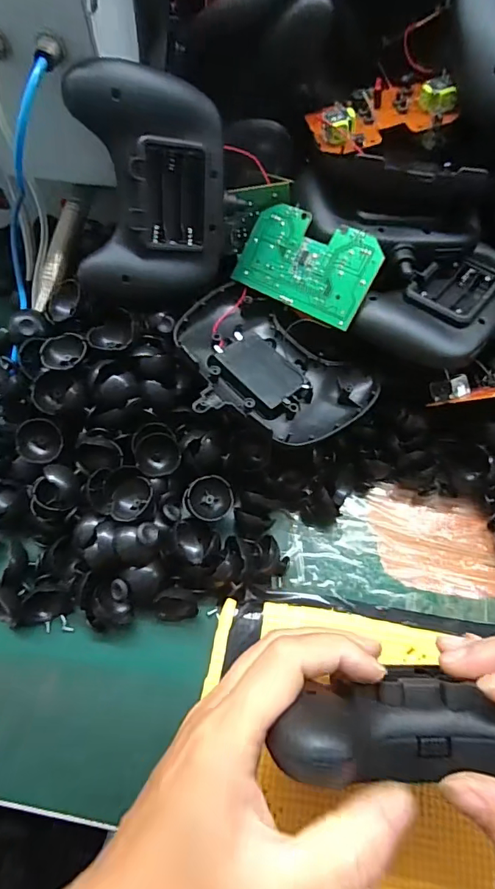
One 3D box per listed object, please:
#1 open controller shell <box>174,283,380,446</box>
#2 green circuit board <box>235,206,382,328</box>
[{"bbox_3d":[0.009,-0.047,0.285,0.093,0.025,0.123,-41,73,-18],"label":"open controller shell"},{"bbox_3d":[0.036,-0.114,0.286,0.089,0.004,0.055,33,104,23],"label":"green circuit board"}]

